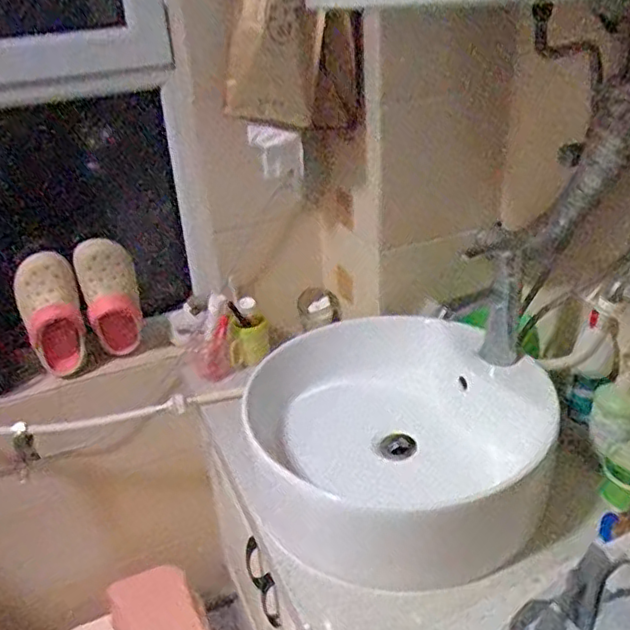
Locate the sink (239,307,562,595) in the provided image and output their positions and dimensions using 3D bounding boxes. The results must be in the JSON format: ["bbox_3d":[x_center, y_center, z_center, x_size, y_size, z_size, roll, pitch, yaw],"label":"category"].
[{"bbox_3d":[0.111,0.173,0.972,0.401,0.176,0.405,-3,29,2],"label":"sink"}]

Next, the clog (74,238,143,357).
[{"bbox_3d":[-0.416,-0.026,1.287,0.106,0.268,0.077,-14,30,-17],"label":"clog"}]

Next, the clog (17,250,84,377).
[{"bbox_3d":[-0.517,0.019,1.250,0.107,0.268,0.085,-16,31,-21],"label":"clog"}]

